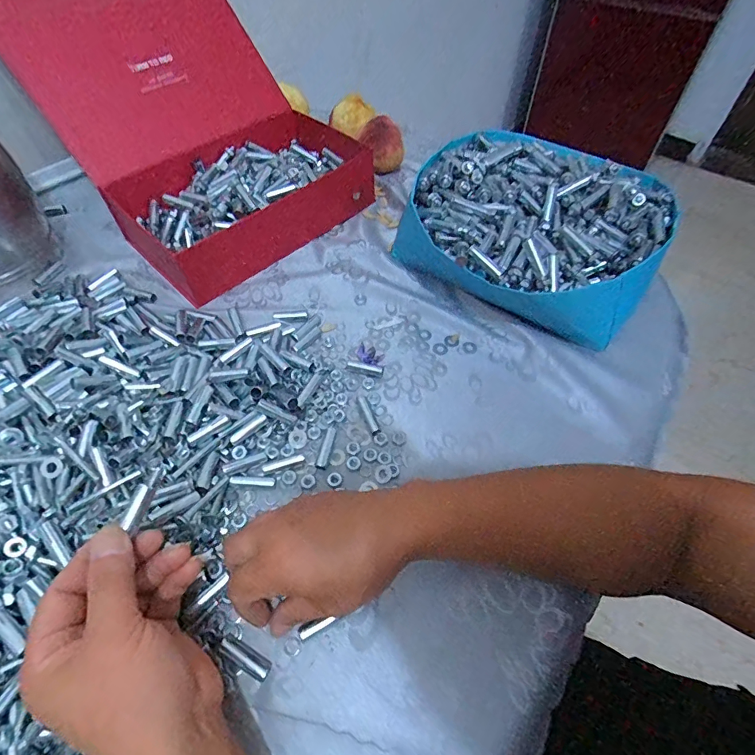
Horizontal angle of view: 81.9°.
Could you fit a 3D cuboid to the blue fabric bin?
[{"bbox_3d":[0.181,-0.173,0.517,0.278,0.105,0.263,33,61,20],"label":"blue fabric bin"}]

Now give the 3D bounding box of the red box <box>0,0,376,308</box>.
[{"bbox_3d":[-0.225,-0.326,0.562,0.348,0.193,0.300,39,63,23],"label":"red box"}]

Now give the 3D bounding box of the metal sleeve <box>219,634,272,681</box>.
[{"bbox_3d":[-0.095,0.199,0.311,0.041,0.008,0.013,25,58,16],"label":"metal sleeve"}]

